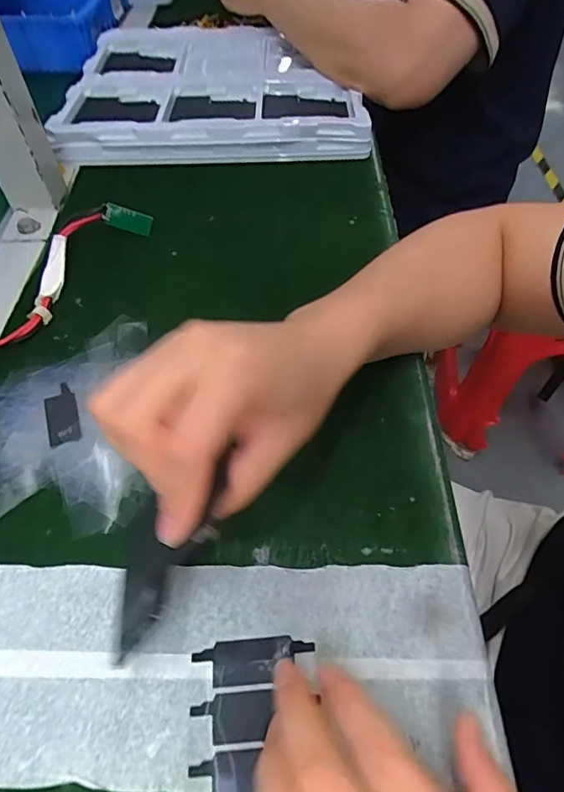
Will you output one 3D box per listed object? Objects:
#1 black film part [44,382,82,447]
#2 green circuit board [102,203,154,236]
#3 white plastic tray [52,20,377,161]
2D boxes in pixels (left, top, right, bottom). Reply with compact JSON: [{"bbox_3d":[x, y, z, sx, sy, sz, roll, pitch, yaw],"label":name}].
[{"bbox_3d":[-0.138,0.011,0.302,0.019,0.004,0.046,-18,56,-12],"label":"black film part"},{"bbox_3d":[-0.128,-0.147,0.398,0.039,0.017,0.004,11,32,-22],"label":"green circuit board"},{"bbox_3d":[-0.074,-0.353,0.542,0.312,0.040,0.286,-3,54,-1],"label":"white plastic tray"}]

